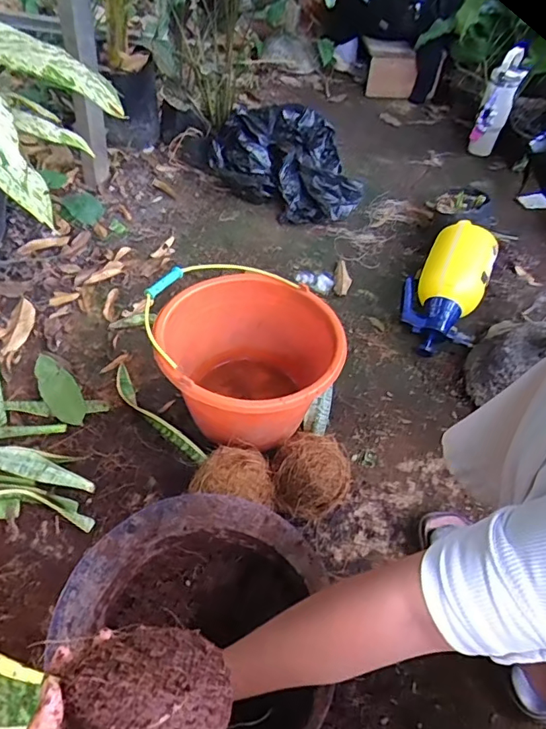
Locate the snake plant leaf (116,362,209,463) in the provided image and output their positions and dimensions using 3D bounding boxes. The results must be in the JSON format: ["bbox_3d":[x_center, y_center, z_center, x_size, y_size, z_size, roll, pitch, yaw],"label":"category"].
[{"bbox_3d":[-0.204,0.084,0.837,0.039,0.038,0.273,-31,58,-28],"label":"snake plant leaf"}]

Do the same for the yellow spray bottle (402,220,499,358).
[{"bbox_3d":[0.365,-0.158,1.013,0.151,0.158,0.260,25,51,16],"label":"yellow spray bottle"}]

